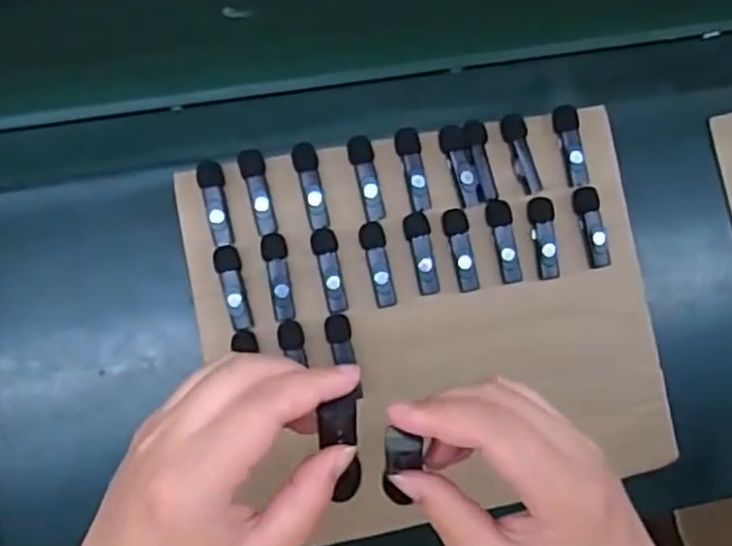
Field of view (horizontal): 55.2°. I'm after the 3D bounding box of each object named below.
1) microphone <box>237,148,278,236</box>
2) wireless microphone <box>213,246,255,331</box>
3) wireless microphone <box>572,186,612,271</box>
[{"bbox_3d":[-0.082,-0.061,0.530,0.019,0.010,0.063,-11,83,-8],"label":"microphone"},{"bbox_3d":[-0.098,0.011,0.524,0.019,0.009,0.064,-16,84,-8],"label":"wireless microphone"},{"bbox_3d":[0.180,-0.036,0.554,0.020,0.010,0.065,-12,84,-8],"label":"wireless microphone"}]

